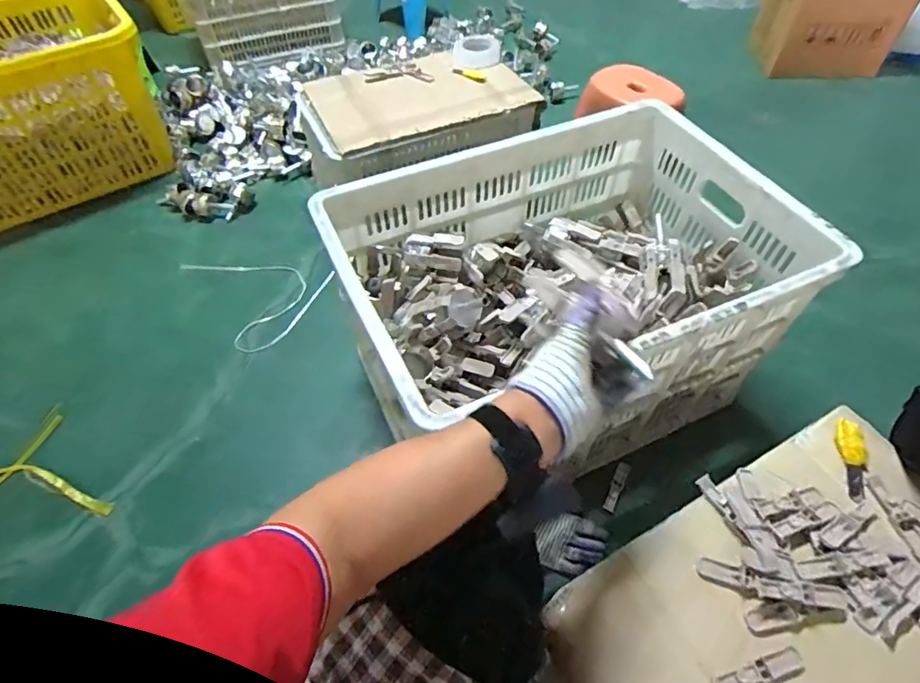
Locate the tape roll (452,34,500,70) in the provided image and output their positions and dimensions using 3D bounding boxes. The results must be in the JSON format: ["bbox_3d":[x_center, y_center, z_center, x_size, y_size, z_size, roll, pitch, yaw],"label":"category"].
[{"bbox_3d":[0.044,-0.744,1.325,0.109,0.051,0.109,12,53,12],"label":"tape roll"}]

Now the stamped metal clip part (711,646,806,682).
[{"bbox_3d":[0.296,0.332,0.513,0.097,0.008,0.025,-14,52,-8],"label":"stamped metal clip part"}]

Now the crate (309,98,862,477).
[{"bbox_3d":[0.170,-0.069,0.898,0.671,0.366,0.477,-22,54,-14],"label":"crate"}]

